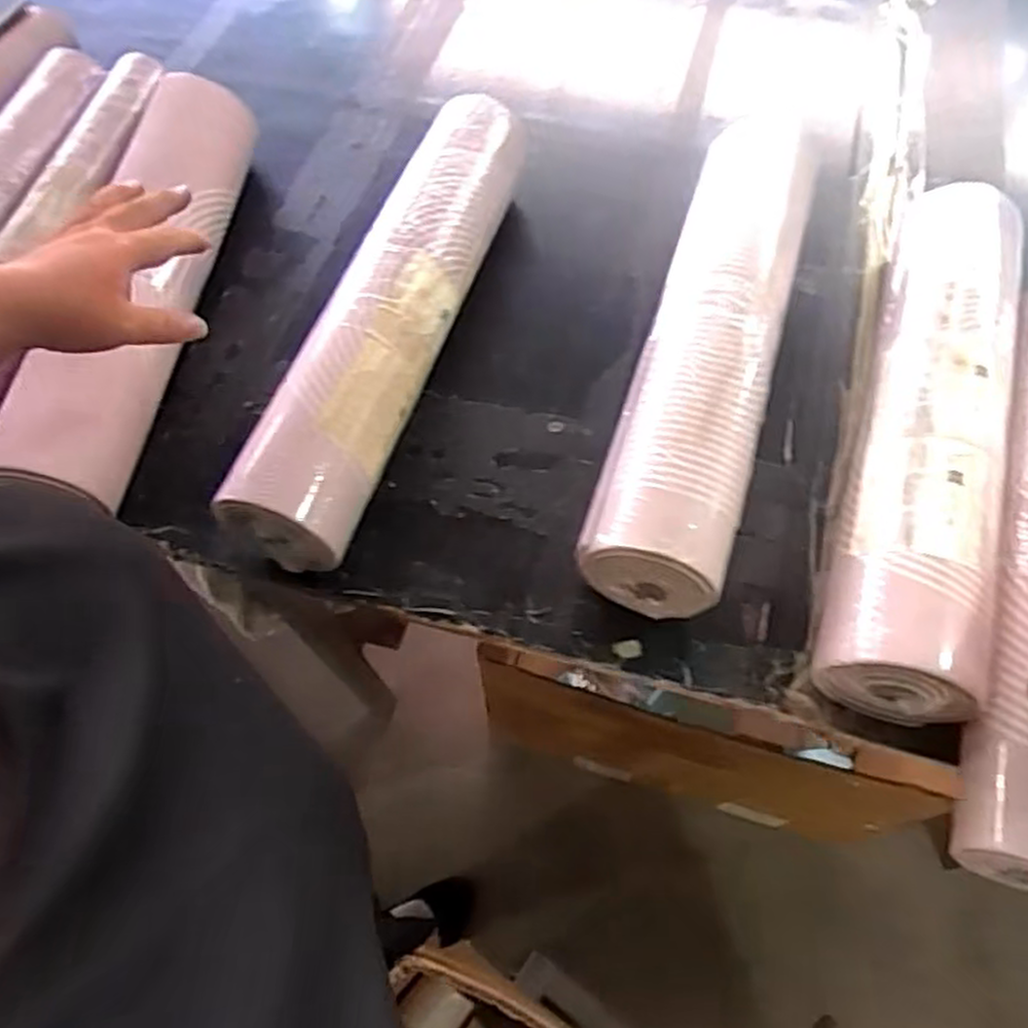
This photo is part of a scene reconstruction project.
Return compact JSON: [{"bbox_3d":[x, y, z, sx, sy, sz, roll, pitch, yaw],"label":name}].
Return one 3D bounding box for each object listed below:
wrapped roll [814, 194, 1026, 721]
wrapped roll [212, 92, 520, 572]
[{"bbox_3d":[0.337,-0.082,0.634,0.105,0.108,0.496,16,62,11],"label":"wrapped roll"},{"bbox_3d":[-0.098,-0.180,0.703,0.093,0.106,0.507,15,62,10],"label":"wrapped roll"}]

